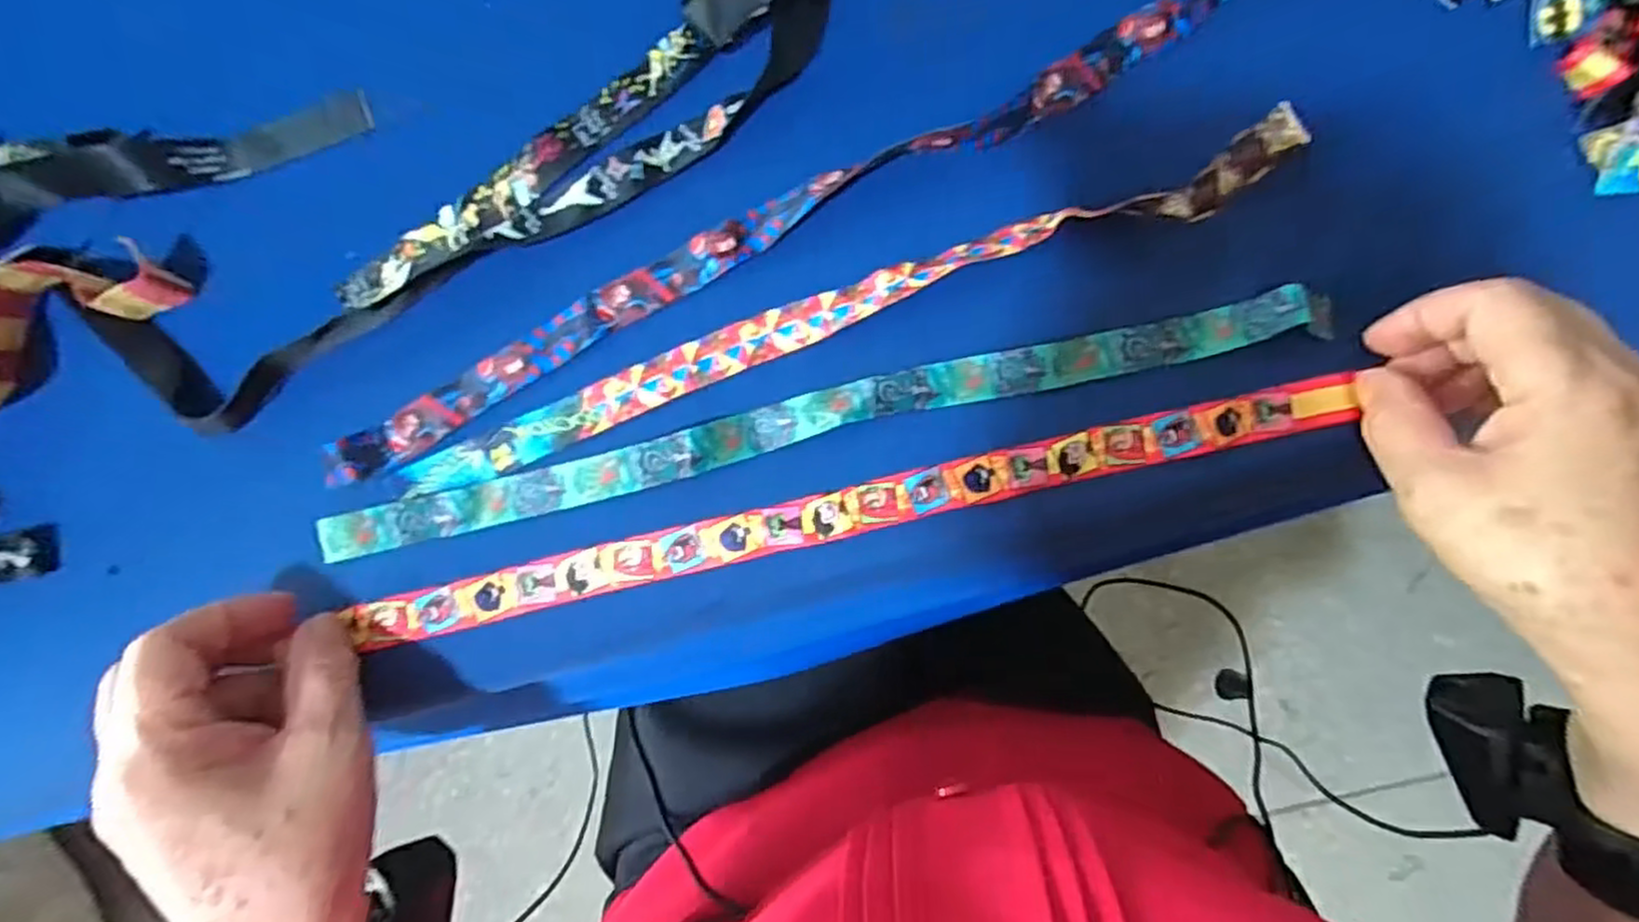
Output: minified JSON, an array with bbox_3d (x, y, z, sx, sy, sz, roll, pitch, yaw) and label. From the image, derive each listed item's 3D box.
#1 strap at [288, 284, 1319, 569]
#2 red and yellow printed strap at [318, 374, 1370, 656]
[{"bbox_3d":[-0.001,-0.018,0.303,0.425,0.009,0.024,-13,92,1],"label":"strap"},{"bbox_3d":[0.014,0.021,0.308,0.424,0.006,0.023,-13,87,0],"label":"red and yellow printed strap"}]

